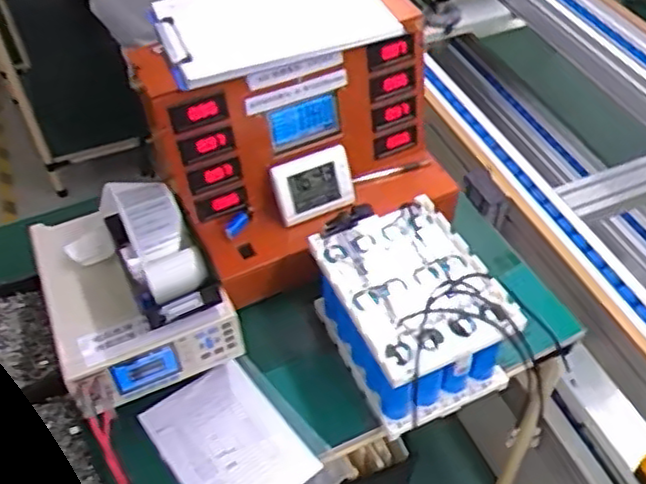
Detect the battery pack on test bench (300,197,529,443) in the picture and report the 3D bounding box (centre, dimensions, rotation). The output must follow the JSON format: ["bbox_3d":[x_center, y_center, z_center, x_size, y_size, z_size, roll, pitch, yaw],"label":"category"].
[{"bbox_3d":[0.107,0.078,0.894,0.181,0.151,0.256,-20,51,-15],"label":"battery pack on test bench"}]

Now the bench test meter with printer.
[{"bbox_3d":[-0.270,0.039,0.910,0.218,0.125,0.316,-25,52,-19],"label":"bench test meter with printer"}]

